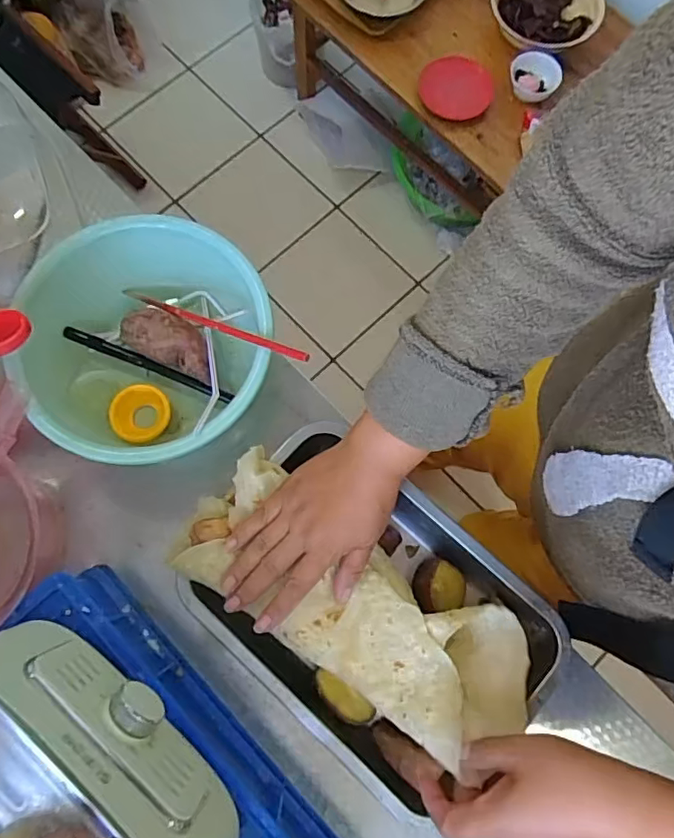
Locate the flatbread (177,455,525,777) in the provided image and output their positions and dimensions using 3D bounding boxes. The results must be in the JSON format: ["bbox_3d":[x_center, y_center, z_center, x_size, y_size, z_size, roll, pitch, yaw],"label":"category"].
[{"bbox_3d":[0.014,0.152,0.460,0.296,0.064,0.119,31,76,6],"label":"flatbread"}]

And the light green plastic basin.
[{"bbox_3d":[-0.164,-0.063,0.514,0.202,0.097,0.215,0,75,-1],"label":"light green plastic basin"}]

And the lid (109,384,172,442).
[{"bbox_3d":[-0.186,-0.005,0.518,0.053,0.016,0.054,-1,80,-23],"label":"lid"}]

